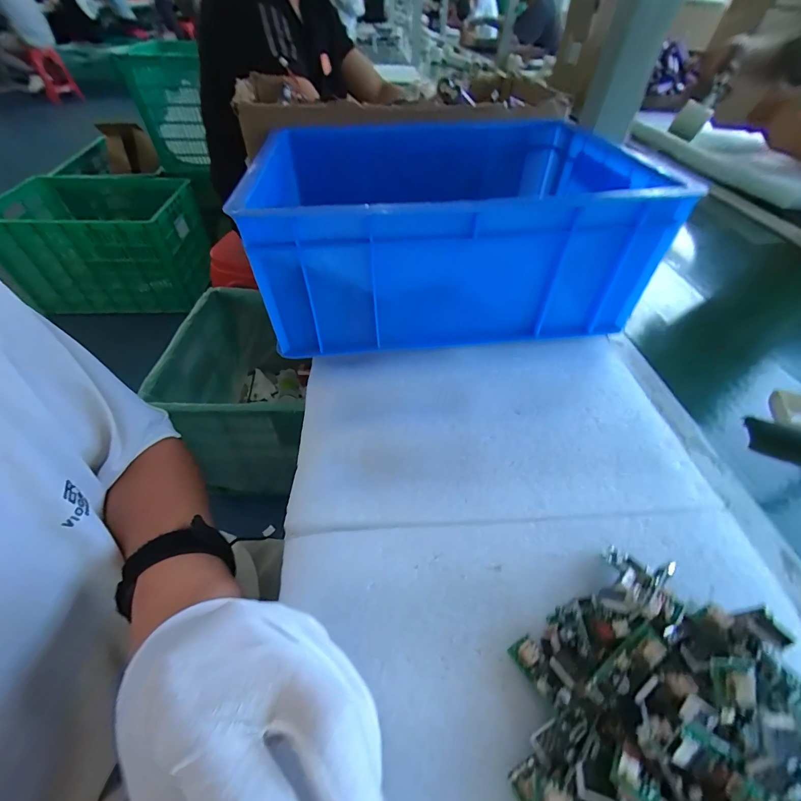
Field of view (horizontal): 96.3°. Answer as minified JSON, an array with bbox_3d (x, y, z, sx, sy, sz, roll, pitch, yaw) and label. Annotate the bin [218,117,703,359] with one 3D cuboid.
[{"bbox_3d":[0.037,-0.193,0.371,0.321,0.121,0.277,-2,49,-4],"label":"bin"}]

